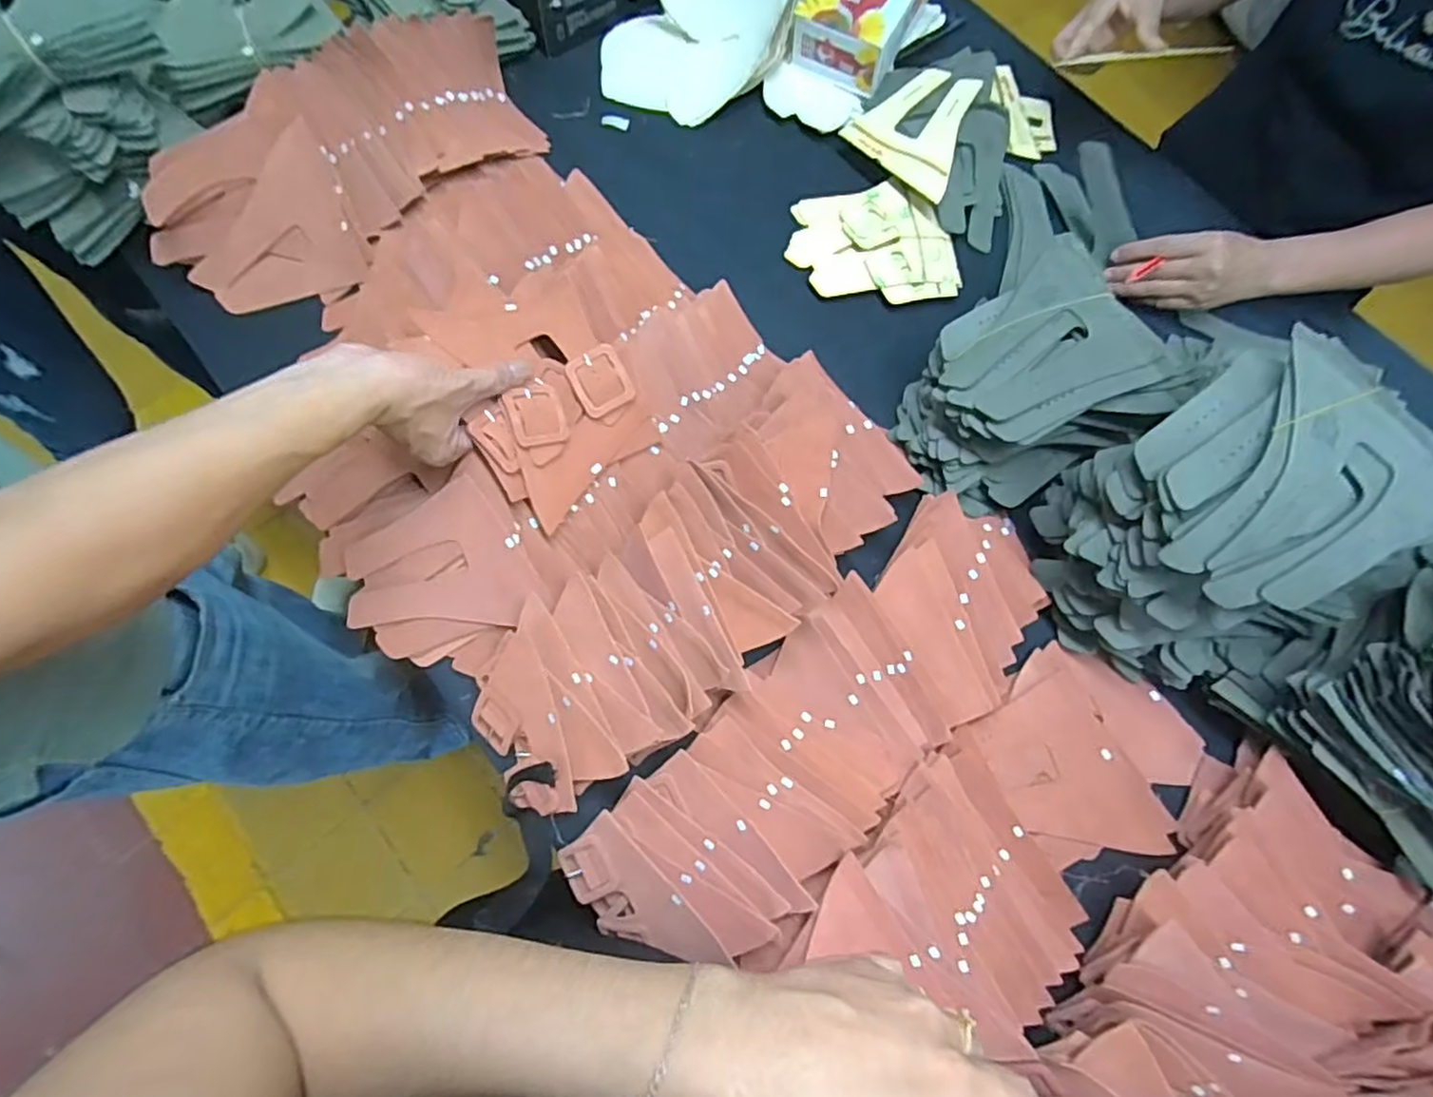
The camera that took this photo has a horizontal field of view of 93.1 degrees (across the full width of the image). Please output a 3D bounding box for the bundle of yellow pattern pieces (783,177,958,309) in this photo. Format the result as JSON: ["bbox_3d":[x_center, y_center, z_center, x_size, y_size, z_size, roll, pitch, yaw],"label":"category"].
[{"bbox_3d":[0.168,-0.329,0.731,0.167,0.023,0.144,-8,74,-4],"label":"bundle of yellow pattern pieces"}]

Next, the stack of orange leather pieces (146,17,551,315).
[{"bbox_3d":[-0.363,-0.389,0.691,0.398,0.110,0.146,-42,79,-12],"label":"stack of orange leather pieces"}]

